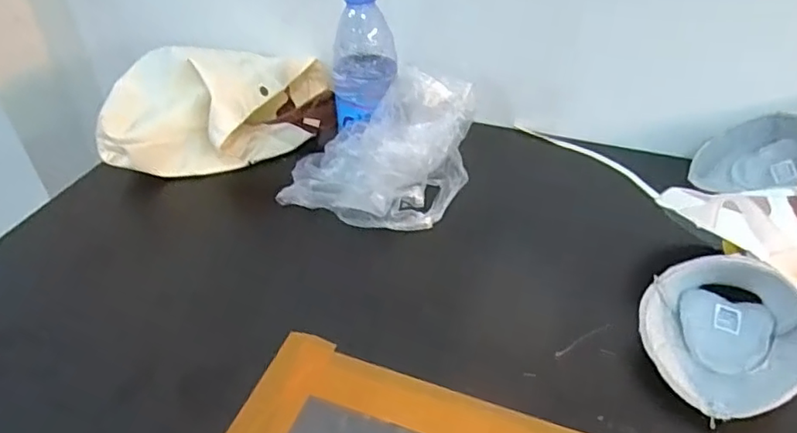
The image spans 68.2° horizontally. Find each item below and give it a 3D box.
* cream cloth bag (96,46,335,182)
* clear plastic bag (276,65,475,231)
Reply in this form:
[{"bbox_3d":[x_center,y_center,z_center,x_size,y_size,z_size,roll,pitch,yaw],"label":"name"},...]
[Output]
[{"bbox_3d":[-0.205,-0.131,0.681,0.265,0.095,0.146,-18,43,-16],"label":"cream cloth bag"},{"bbox_3d":[-0.022,-0.066,0.574,0.182,0.132,0.096,-1,41,3],"label":"clear plastic bag"}]

